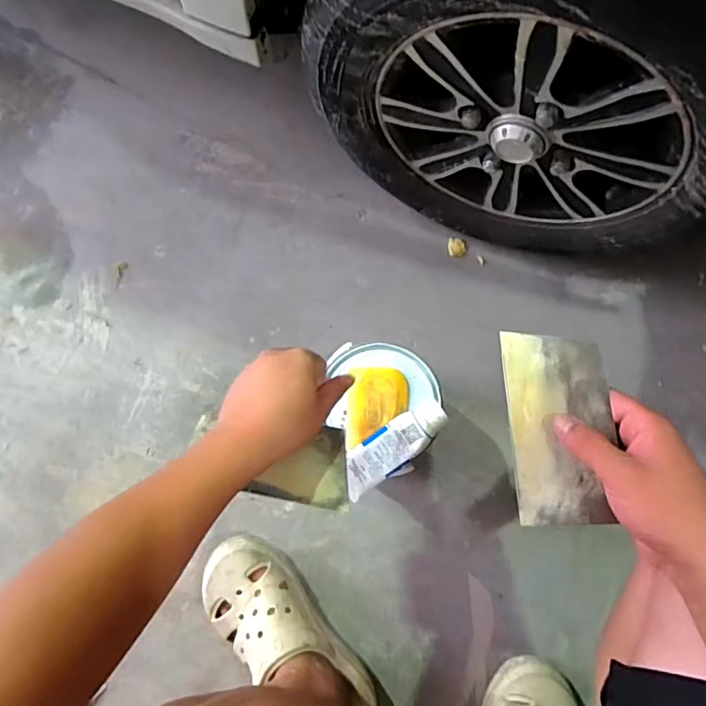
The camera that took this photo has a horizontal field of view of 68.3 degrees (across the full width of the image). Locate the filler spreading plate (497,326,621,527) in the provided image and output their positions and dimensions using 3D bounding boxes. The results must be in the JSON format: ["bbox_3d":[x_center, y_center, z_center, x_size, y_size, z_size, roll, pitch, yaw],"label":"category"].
[{"bbox_3d":[0.158,0.054,0.398,0.072,0.004,0.146,-7,72,18],"label":"filler spreading plate"}]

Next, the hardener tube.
[{"bbox_3d":[0.044,0.105,0.584,0.135,0.034,0.046,-36,81,-7],"label":"hardener tube"}]

